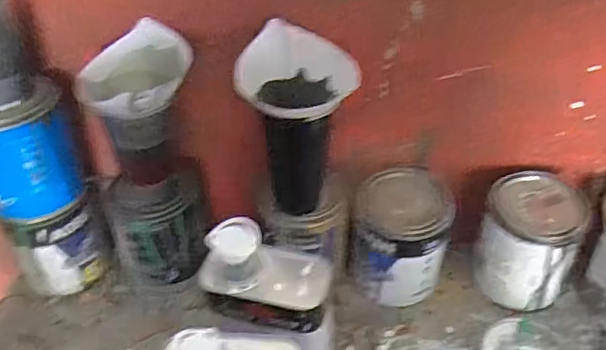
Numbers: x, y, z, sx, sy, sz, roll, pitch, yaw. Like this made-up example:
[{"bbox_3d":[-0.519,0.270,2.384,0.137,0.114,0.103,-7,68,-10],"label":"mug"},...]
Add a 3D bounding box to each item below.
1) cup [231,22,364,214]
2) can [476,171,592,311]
[{"bbox_3d":[-0.007,-0.053,0.617,0.097,0.181,0.094,-1,42,1],"label":"cup"},{"bbox_3d":[0.265,0.077,0.687,0.103,0.130,0.098,-1,42,1],"label":"can"}]

